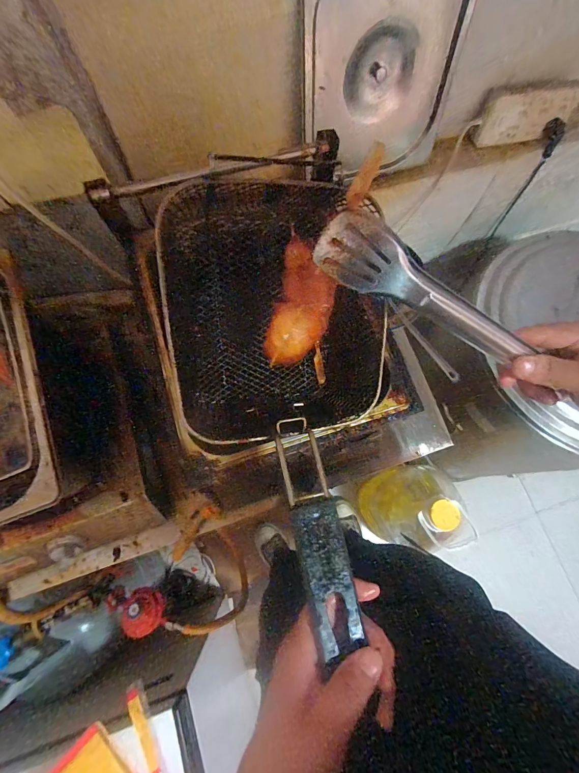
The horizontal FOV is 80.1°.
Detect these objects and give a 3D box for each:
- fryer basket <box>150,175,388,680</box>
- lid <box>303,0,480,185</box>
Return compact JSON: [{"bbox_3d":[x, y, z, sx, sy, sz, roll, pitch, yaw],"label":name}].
[{"bbox_3d":[-0.001,-0.005,0.336,0.188,0.176,0.407,-15,76,-6],"label":"fryer basket"},{"bbox_3d":[0.158,-0.508,0.548,0.279,0.304,0.019,-18,56,-7],"label":"lid"}]

